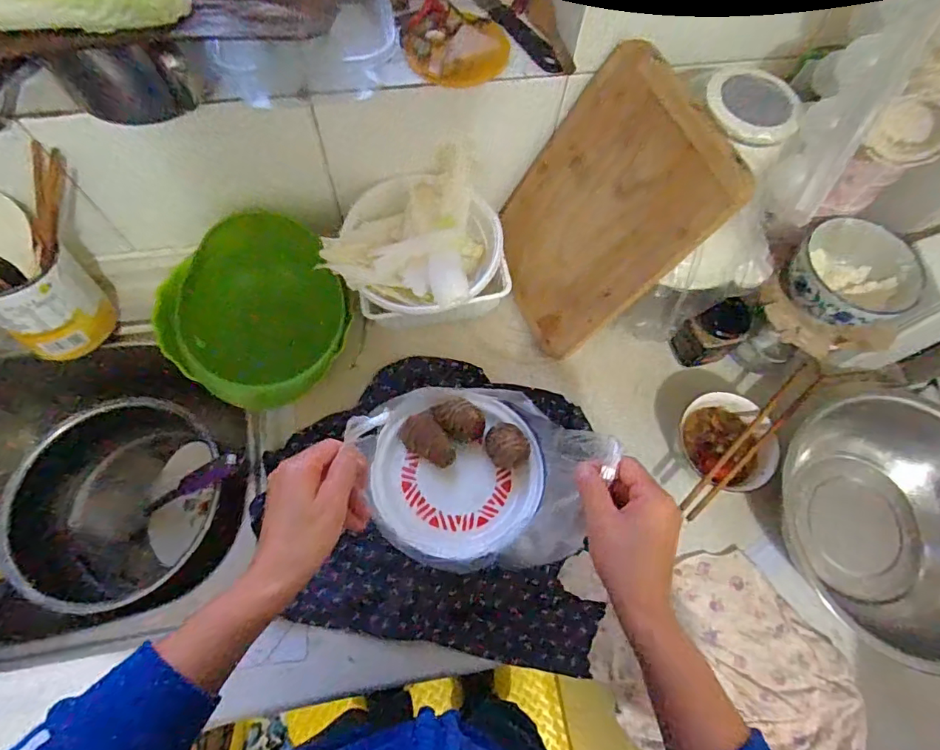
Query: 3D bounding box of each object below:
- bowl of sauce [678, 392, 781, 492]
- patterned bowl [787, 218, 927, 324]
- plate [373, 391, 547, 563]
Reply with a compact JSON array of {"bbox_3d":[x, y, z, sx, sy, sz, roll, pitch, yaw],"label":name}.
[{"bbox_3d":[0.287,0.079,0.587,0.097,0.062,0.105,1,68,-3],"label":"bowl of sauce"},{"bbox_3d":[0.383,-0.099,0.527,0.113,0.055,0.108,1,68,-3],"label":"patterned bowl"},{"bbox_3d":[-0.009,0.094,0.485,0.155,0.028,0.147,1,68,-3],"label":"plate"}]

